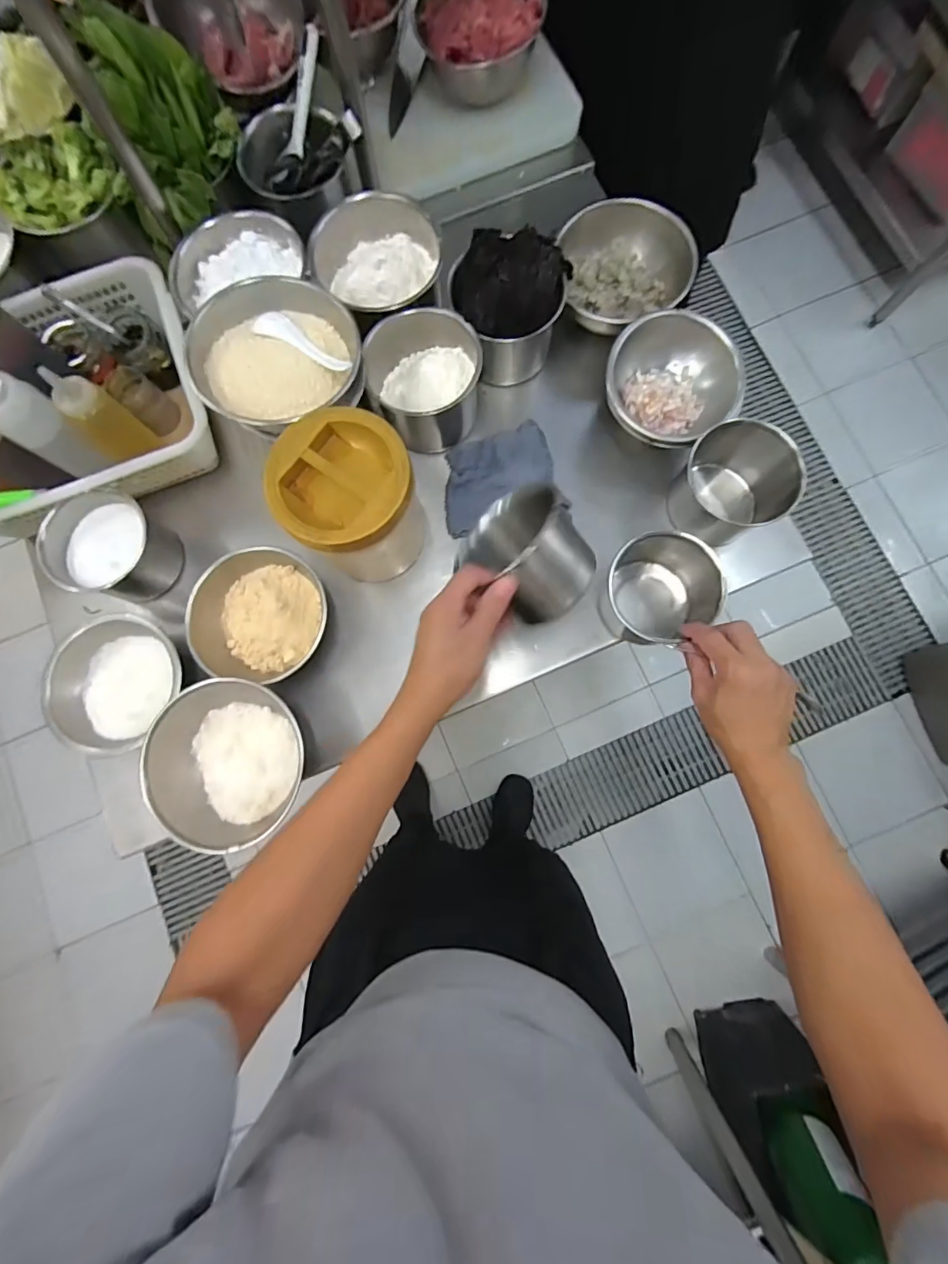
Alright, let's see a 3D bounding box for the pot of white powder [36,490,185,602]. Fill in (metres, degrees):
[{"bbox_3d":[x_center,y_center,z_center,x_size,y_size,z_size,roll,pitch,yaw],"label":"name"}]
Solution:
[{"bbox_3d":[-0.428,-0.097,0.587,0.107,0.094,0.117,0,81,2],"label":"pot of white powder"}]

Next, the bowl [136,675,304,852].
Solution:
[{"bbox_3d":[-0.267,0.146,0.554,0.171,0.082,0.182,0,81,2],"label":"bowl"}]

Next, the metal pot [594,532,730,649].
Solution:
[{"bbox_3d":[0.204,-0.043,0.546,0.119,0.103,0.105,44,85,7],"label":"metal pot"}]

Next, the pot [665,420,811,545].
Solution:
[{"bbox_3d":[0.297,-0.169,0.567,0.112,0.116,0.108,0,81,2],"label":"pot"}]

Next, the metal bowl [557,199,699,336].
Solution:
[{"bbox_3d":[0.190,-0.448,0.610,0.157,0.061,0.137,0,81,2],"label":"metal bowl"}]

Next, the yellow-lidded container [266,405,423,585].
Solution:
[{"bbox_3d":[-0.127,-0.137,0.549,0.131,0.172,0.134,0,81,2],"label":"yellow-lidded container"}]

